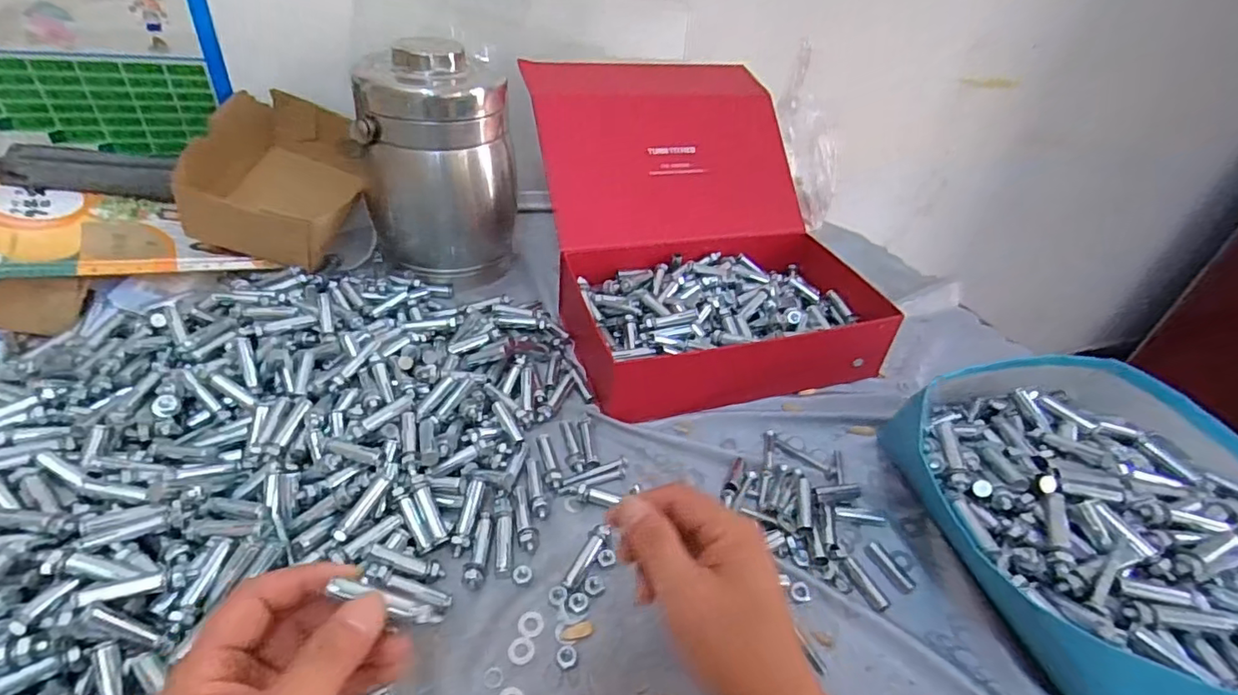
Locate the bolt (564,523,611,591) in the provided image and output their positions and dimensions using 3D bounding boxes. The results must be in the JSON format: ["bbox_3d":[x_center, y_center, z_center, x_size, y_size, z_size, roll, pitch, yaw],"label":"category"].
[{"bbox_3d":[-0.023,0.148,0.401,0.012,0.009,0.051,23,42,19],"label":"bolt"}]

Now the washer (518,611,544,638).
[{"bbox_3d":[-0.057,0.178,0.366,0.016,0.004,0.017,-5,40,-14],"label":"washer"}]

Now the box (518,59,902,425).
[{"bbox_3d":[0.081,-0.144,0.620,0.299,0.194,0.374,-8,41,-17],"label":"box"}]

